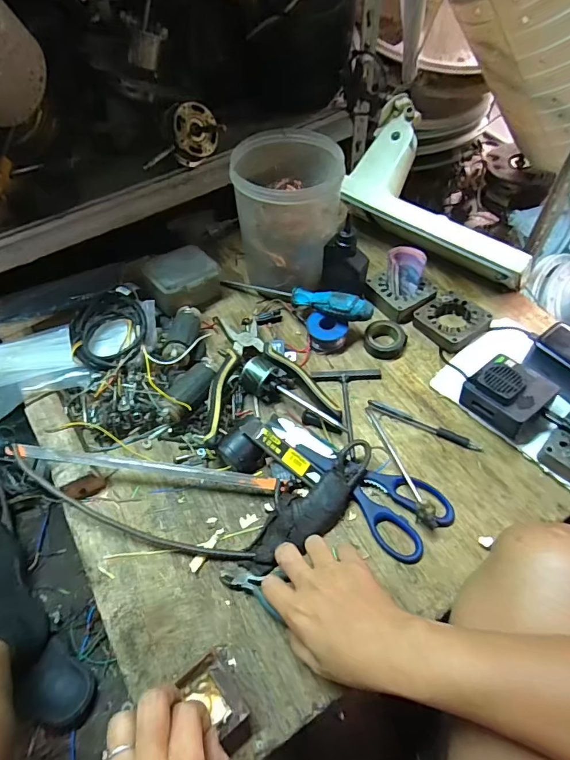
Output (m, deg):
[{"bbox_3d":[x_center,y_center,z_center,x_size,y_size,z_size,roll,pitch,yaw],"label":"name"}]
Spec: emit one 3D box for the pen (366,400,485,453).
[{"bbox_3d":[0.163,0.053,0.528,0.135,0.009,0.011,23,61,16],"label":"pen"}]

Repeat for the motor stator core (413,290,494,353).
[{"bbox_3d":[0.225,-0.079,0.601,0.080,0.025,0.079,-29,61,-15],"label":"motor stator core"}]

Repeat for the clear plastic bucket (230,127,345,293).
[{"bbox_3d":[0.005,-0.222,0.612,0.134,0.160,0.130,-4,57,0],"label":"clear plastic bucket"}]

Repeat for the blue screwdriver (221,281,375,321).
[{"bbox_3d":[0.013,-0.113,0.616,0.228,0.028,0.027,18,58,35],"label":"blue screwdriver"}]

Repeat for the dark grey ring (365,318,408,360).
[{"bbox_3d":[0.133,-0.054,0.590,0.055,0.023,0.042,13,59,11],"label":"dark grey ring"}]

